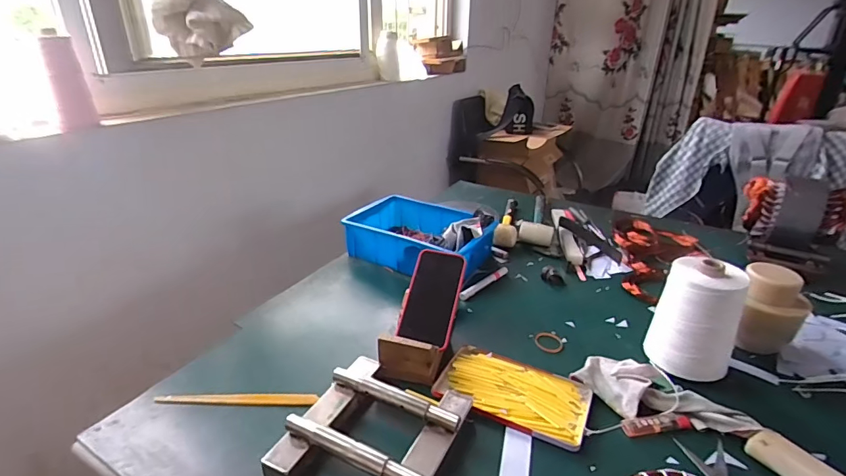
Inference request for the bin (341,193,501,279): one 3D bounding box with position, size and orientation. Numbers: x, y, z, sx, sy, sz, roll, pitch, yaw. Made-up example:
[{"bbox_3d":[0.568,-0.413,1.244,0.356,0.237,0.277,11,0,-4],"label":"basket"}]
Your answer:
[{"bbox_3d":[-0.008,-0.007,0.996,0.291,0.087,0.210,16,28,29],"label":"bin"}]

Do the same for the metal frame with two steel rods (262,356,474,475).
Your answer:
[{"bbox_3d":[-0.057,0.230,0.544,0.179,0.041,0.195,12,27,21],"label":"metal frame with two steel rods"}]

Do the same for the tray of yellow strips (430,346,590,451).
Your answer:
[{"bbox_3d":[0.126,0.214,0.636,0.201,0.014,0.121,13,27,24],"label":"tray of yellow strips"}]

